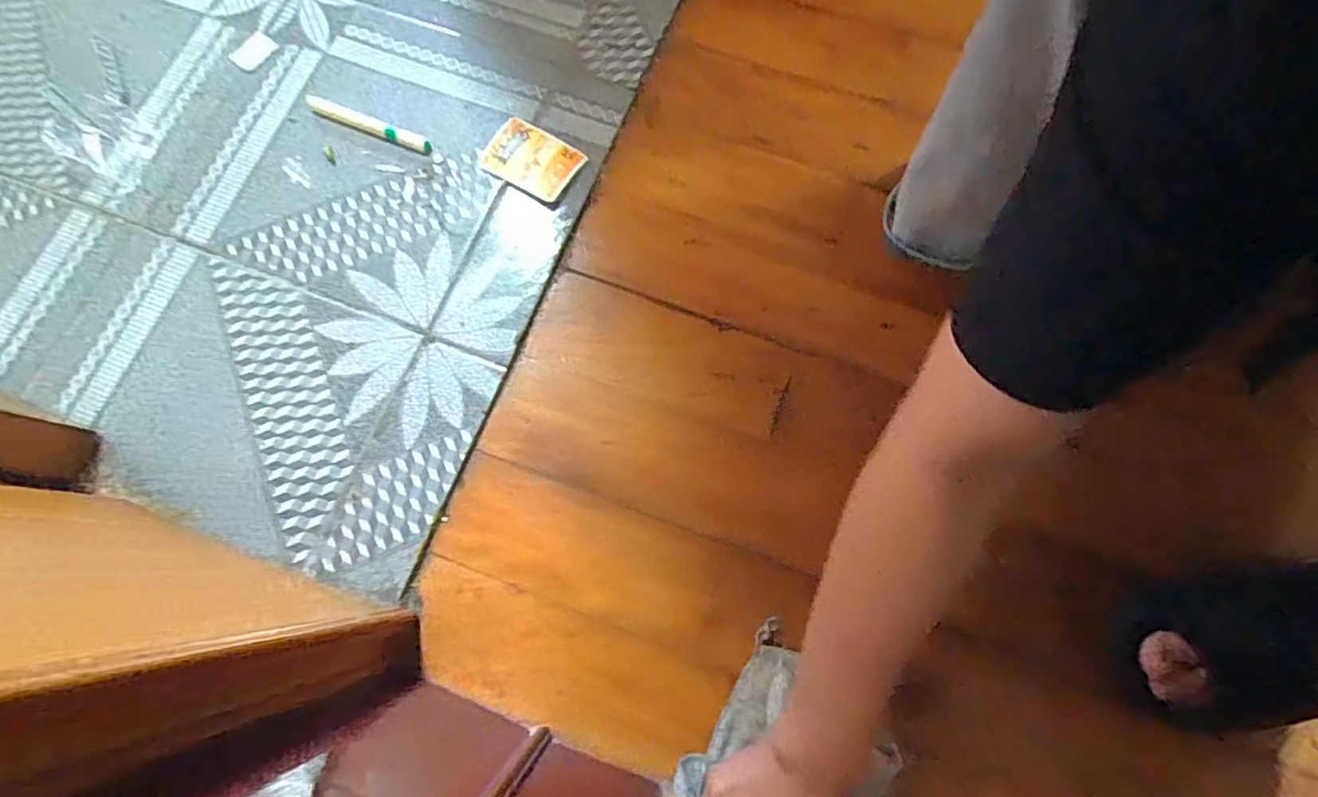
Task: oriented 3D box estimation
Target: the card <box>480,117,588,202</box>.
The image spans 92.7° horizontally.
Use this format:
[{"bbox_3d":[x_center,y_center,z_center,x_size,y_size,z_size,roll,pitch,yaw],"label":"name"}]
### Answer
[{"bbox_3d":[-0.119,-0.224,0.591,0.088,0.007,0.059,30,86,6],"label":"card"}]

